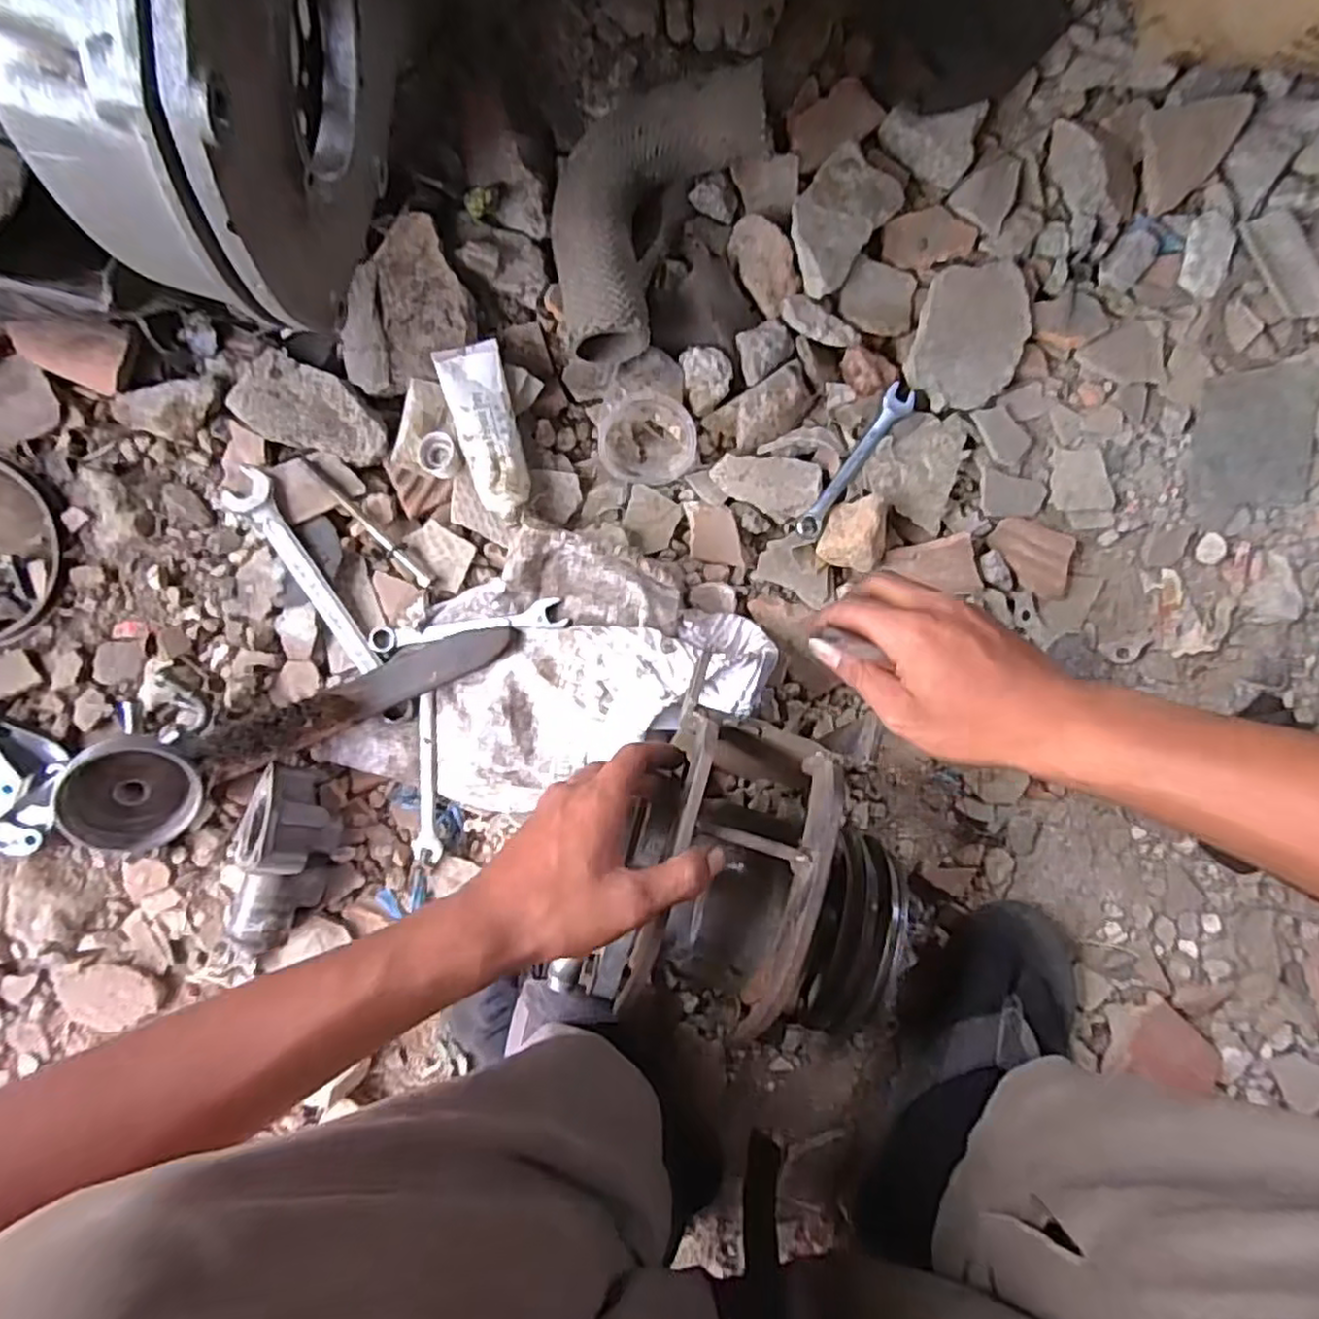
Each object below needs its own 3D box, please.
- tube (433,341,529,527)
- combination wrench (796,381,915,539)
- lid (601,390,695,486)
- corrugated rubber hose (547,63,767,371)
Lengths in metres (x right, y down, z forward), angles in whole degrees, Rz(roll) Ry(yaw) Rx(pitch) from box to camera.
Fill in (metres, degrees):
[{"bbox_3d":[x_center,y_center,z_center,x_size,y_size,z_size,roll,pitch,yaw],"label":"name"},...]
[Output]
[{"bbox_3d":[-0.123,-0.165,0.516,0.043,0.021,0.125,-17,90,-1],"label":"tube"},{"bbox_3d":[0.152,-0.151,0.545,0.023,0.004,0.139,34,89,-1],"label":"combination wrench"},{"bbox_3d":[-0.011,-0.169,0.538,0.071,0.025,0.065,7,121,-12],"label":"lid"},{"bbox_3d":[-0.016,-0.320,0.499,0.109,0.067,0.210,33,91,-8],"label":"corrugated rubber hose"}]

